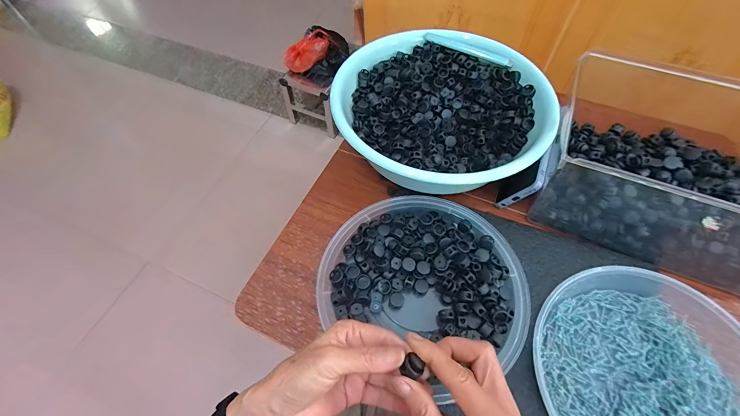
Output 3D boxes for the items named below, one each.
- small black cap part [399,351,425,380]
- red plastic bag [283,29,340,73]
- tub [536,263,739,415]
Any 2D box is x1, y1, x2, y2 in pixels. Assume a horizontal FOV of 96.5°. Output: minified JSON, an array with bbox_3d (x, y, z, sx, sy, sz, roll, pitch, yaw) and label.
[{"bbox_3d":[0.031,0.114,0.235,0.014,0.007,0.015,32,65,19],"label":"small black cap part"},{"bbox_3d":[-0.210,-0.533,1.116,0.178,0.076,0.070,-29,59,12],"label":"red plastic bag"},{"bbox_3d":[0.293,0.181,0.326,0.236,0.059,0.218,-1,59,1],"label":"tub"}]

